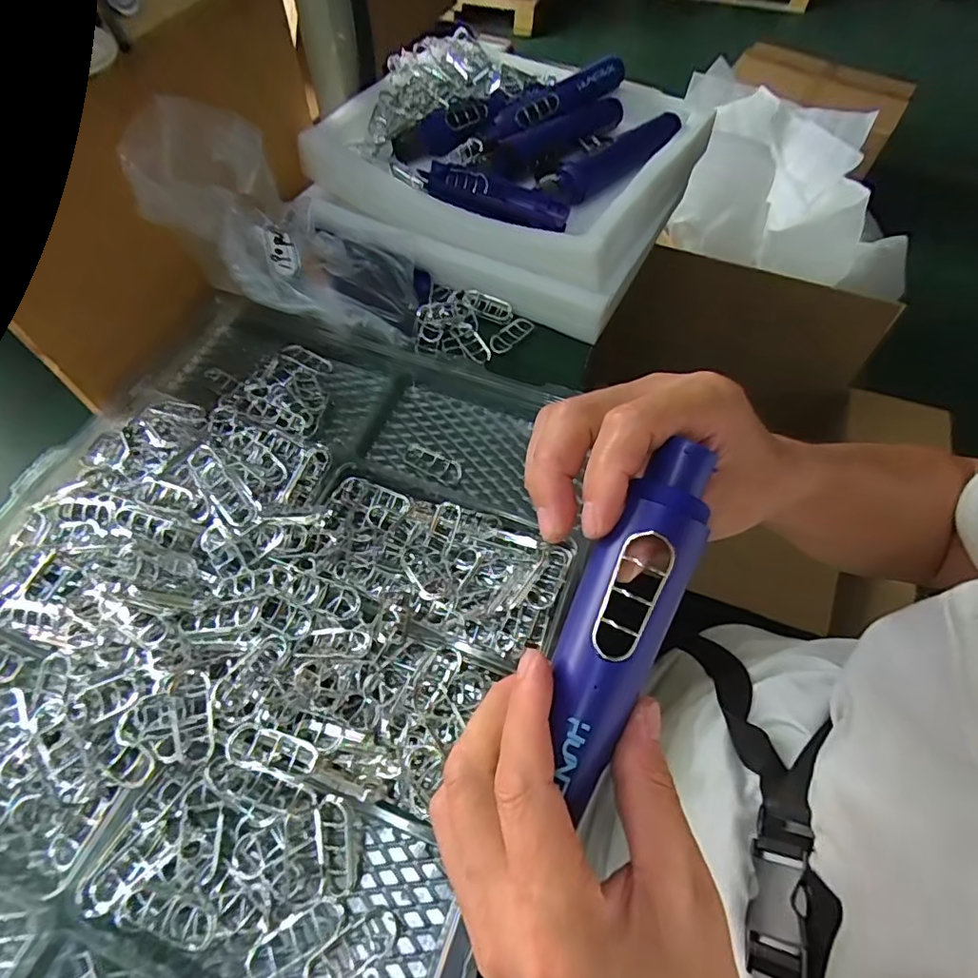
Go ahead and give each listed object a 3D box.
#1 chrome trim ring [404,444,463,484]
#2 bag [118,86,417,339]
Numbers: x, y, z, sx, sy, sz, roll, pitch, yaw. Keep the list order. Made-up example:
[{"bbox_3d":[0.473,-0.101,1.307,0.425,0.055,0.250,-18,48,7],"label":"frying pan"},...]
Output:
[{"bbox_3d":[-0.047,-0.022,0.452,0.056,0.007,0.024,29,63,14],"label":"chrome trim ring"},{"bbox_3d":[-0.164,-0.245,0.485,0.195,0.155,0.149,7,59,4],"label":"bag"}]

